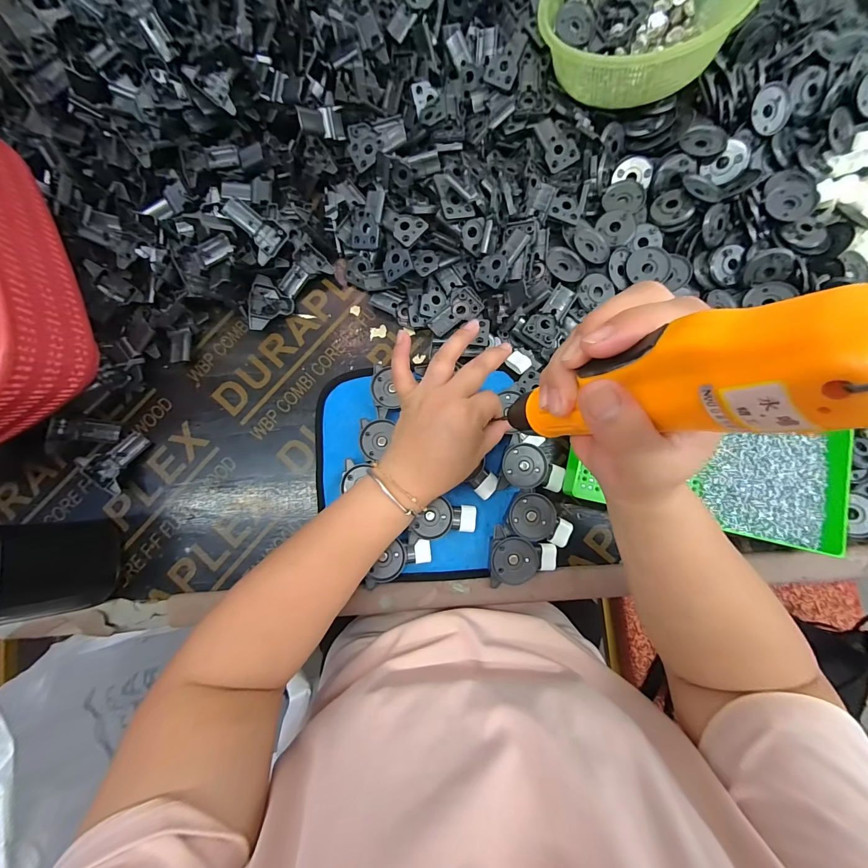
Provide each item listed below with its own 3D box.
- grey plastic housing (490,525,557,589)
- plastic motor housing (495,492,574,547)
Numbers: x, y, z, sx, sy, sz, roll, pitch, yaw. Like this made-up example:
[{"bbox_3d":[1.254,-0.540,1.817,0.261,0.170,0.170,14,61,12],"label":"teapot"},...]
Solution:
[{"bbox_3d":[0.085,0.116,0.346,0.062,0.024,0.053,2,83,1],"label":"grey plastic housing"},{"bbox_3d":[0.098,0.081,0.352,0.073,0.024,0.045,9,83,2],"label":"plastic motor housing"}]

